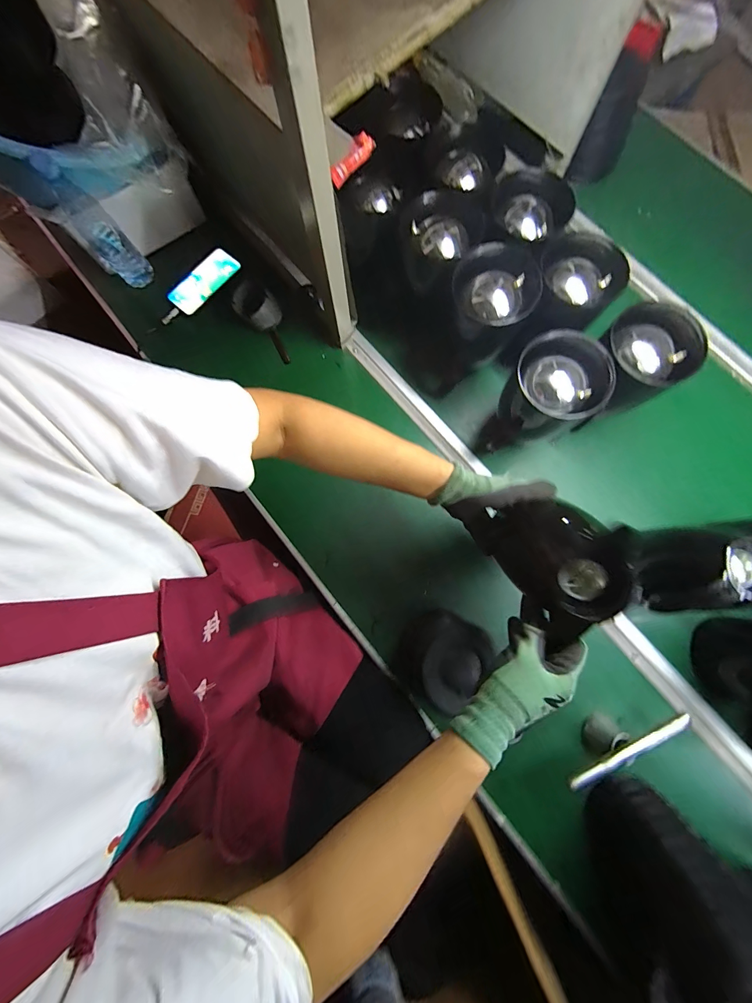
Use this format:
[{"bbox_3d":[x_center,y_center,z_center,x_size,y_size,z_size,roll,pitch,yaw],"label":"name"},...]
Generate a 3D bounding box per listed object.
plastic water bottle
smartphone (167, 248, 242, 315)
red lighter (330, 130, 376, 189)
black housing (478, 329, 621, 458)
[{"bbox_3d":[-0.526,-0.516,0.634,0.074,0.222,0.072,-39,81,-7],"label":"plastic water bottle"},{"bbox_3d":[-0.364,-0.470,0.724,0.162,0.011,0.072,-41,92,-5],"label":"smartphone"},{"bbox_3d":[-0.029,-0.410,0.407,0.062,0.023,0.013,-41,81,10],"label":"red lighter"},{"bbox_3d":[0.267,-0.157,0.565,0.129,0.194,0.132,0,79,1],"label":"black housing"}]

